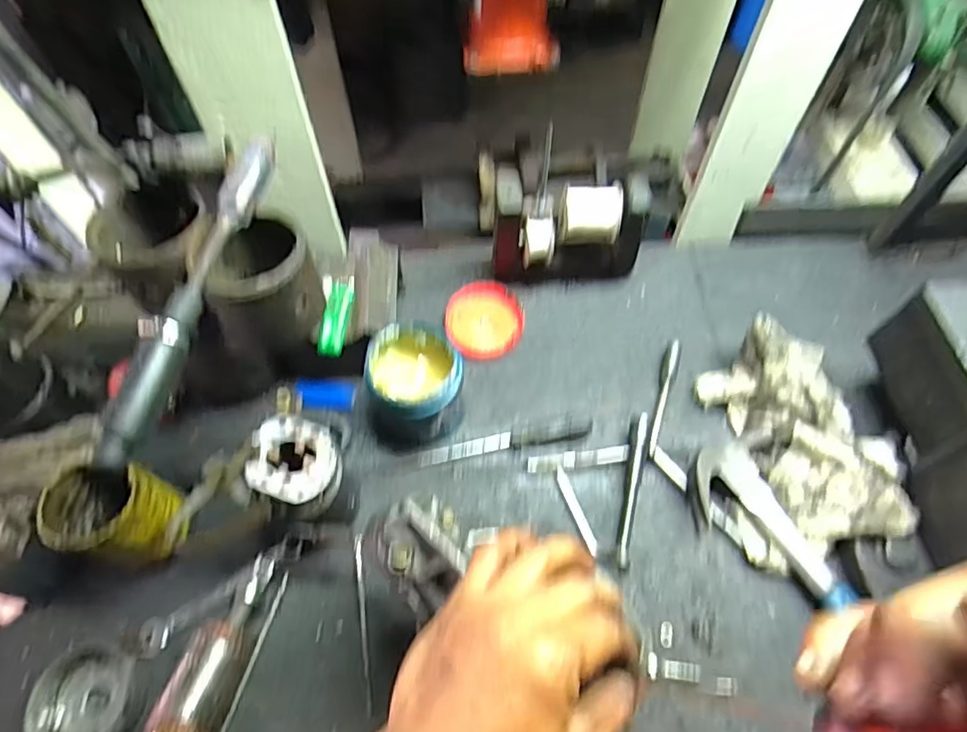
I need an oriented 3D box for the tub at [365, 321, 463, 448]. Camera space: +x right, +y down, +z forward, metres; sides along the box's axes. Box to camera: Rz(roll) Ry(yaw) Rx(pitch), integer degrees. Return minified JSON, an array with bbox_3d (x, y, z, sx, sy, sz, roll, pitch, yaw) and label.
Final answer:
[{"bbox_3d":[-0.067,0.023,0.572,0.090,0.102,0.084,0,59,0],"label":"tub"}]

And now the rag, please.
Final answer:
[{"bbox_3d":[0.302,0.069,0.565,0.129,0.071,0.225,-4,59,-3],"label":"rag"}]

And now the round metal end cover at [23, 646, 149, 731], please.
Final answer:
[{"bbox_3d":[-0.327,0.279,0.473,0.082,0.034,0.085,0,59,0],"label":"round metal end cover"}]

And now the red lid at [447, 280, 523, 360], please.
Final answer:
[{"bbox_3d":[0.002,-0.055,0.671,0.087,0.012,0.101,-1,59,-1],"label":"red lid"}]

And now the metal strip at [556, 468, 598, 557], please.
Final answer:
[{"bbox_3d":[0.091,0.140,0.558,0.012,0.008,0.083,-17,61,-10],"label":"metal strip"}]

